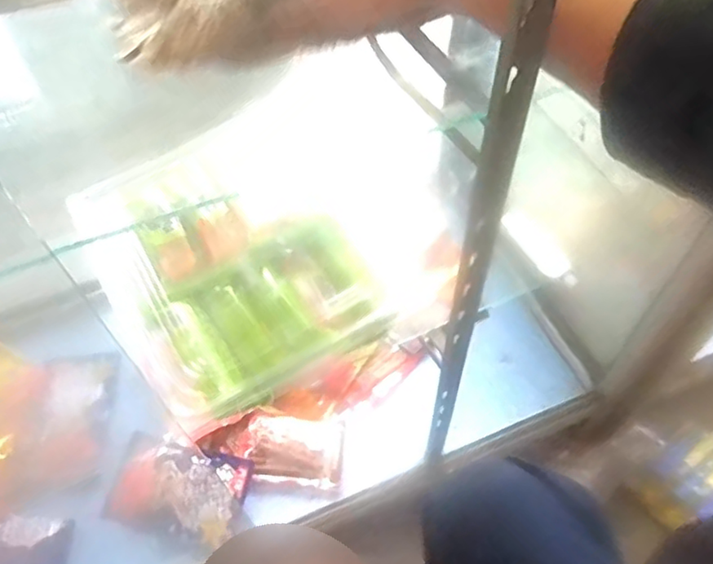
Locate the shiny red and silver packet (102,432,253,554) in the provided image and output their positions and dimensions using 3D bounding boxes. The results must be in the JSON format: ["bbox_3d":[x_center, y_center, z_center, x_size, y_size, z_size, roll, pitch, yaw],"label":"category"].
[{"bbox_3d":[-0.234,0.270,0.819,0.185,0.032,0.115,14,58,11],"label":"shiny red and silver packet"}]

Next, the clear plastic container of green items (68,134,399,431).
[{"bbox_3d":[-0.130,-0.027,0.604,0.216,0.065,0.277,-29,60,-16],"label":"clear plastic container of green items"}]

